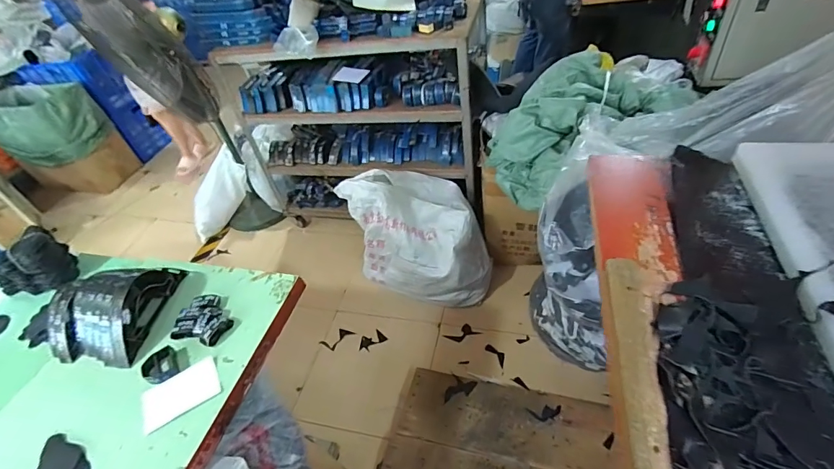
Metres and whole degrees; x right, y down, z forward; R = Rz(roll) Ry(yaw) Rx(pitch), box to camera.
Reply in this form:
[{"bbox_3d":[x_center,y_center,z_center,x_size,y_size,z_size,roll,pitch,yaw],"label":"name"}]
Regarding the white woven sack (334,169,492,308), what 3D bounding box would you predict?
[{"bbox_3d":[0.007,-0.018,1.866,0.701,0.453,0.467,10,51,12],"label":"white woven sack"}]

